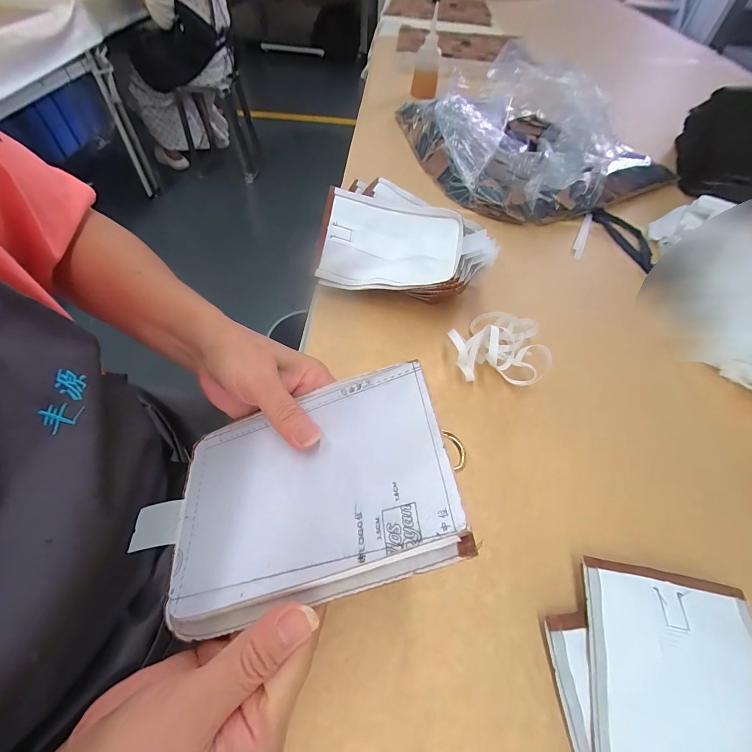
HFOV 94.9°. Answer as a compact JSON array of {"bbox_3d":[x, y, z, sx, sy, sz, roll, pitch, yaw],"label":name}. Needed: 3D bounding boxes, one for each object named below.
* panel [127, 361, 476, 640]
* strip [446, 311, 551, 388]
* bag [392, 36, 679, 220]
[{"bbox_3d":[-0.054,0.073,0.212,0.202,0.012,0.119,-23,51,12],"label":"panel"},{"bbox_3d":[0.143,-0.041,0.402,0.116,0.039,0.098,3,55,2],"label":"strip"},{"bbox_3d":[0.294,-0.473,0.664,0.406,0.130,0.417,-13,56,-9],"label":"bag"}]

